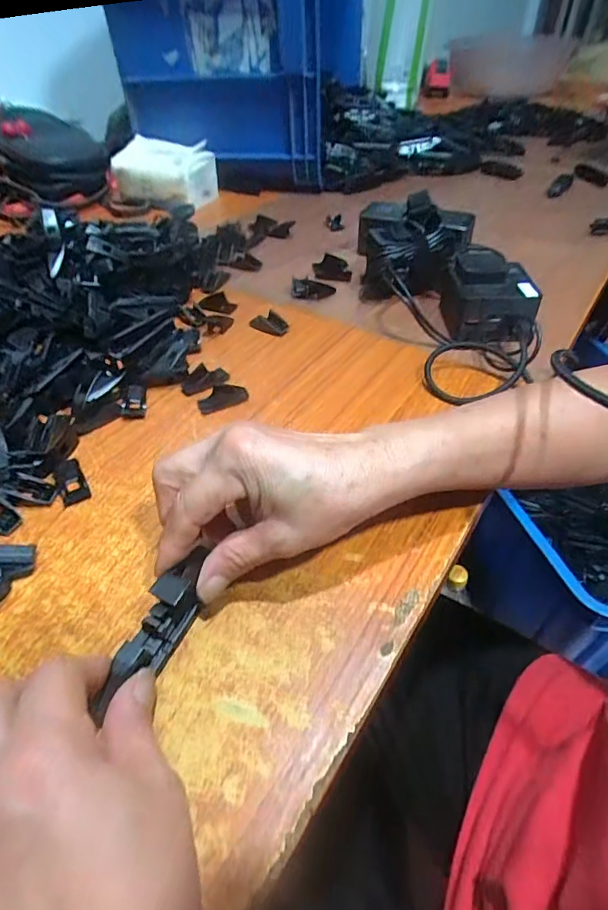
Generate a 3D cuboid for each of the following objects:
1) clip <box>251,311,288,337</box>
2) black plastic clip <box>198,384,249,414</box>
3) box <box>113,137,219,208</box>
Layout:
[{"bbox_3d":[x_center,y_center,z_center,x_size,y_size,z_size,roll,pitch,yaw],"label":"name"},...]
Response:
[{"bbox_3d":[-0.034,-0.132,0.474,0.041,0.009,0.023,33,55,30],"label":"clip"},{"bbox_3d":[-0.067,-0.048,0.395,0.041,0.010,0.020,-20,48,-18],"label":"black plastic clip"},{"bbox_3d":[-0.227,-0.449,0.755,0.149,0.065,0.107,15,48,15],"label":"box"}]

